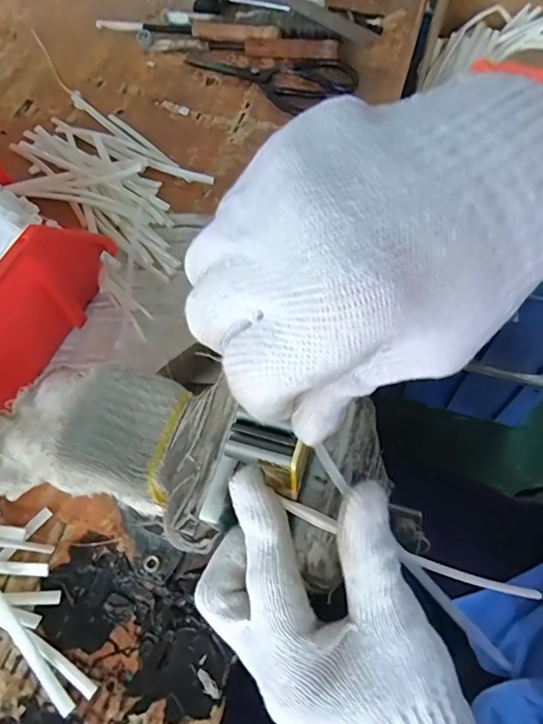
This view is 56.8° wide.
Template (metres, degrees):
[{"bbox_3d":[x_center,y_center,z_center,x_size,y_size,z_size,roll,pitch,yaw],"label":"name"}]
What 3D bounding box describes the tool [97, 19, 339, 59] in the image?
[{"bbox_3d":[-0.077,-0.454,0.696,0.350,0.017,0.049,14,61,12],"label":"tool"}]

